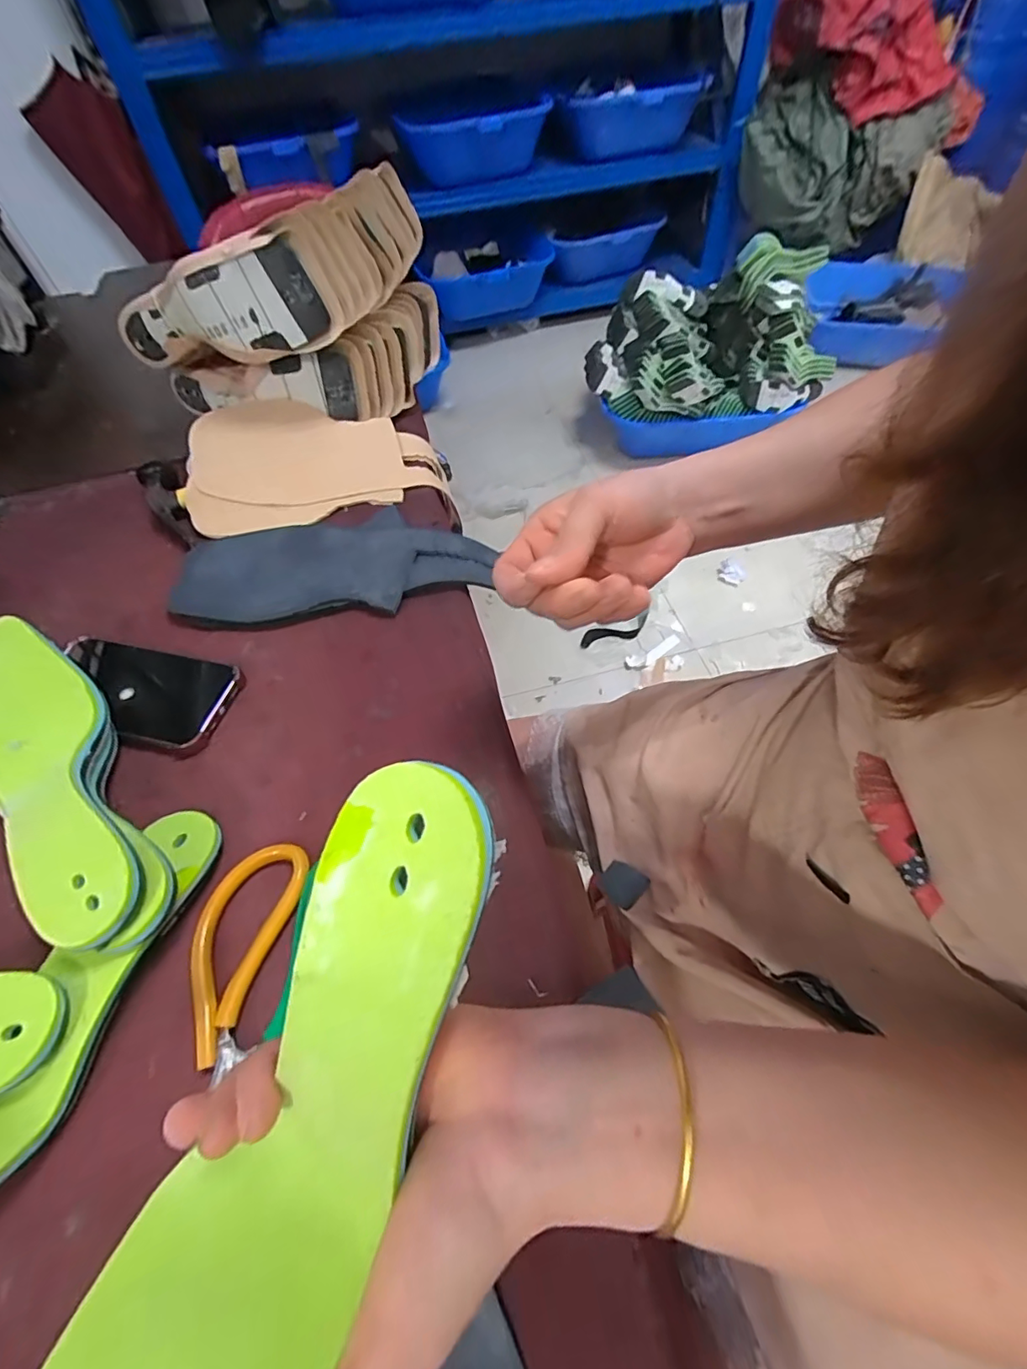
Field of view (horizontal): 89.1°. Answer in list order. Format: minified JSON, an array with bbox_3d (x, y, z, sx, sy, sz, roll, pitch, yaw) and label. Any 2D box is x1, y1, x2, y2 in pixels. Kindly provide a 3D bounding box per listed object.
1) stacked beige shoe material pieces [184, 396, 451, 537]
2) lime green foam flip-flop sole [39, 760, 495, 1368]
[{"bbox_3d":[-0.201,-0.227,0.532,0.243,0.022,0.137,-13,78,-12],"label":"stacked beige shoe material pieces"},{"bbox_3d":[-0.066,0.132,0.158,0.072,0.038,0.226,25,91,18],"label":"lime green foam flip-flop sole"}]

